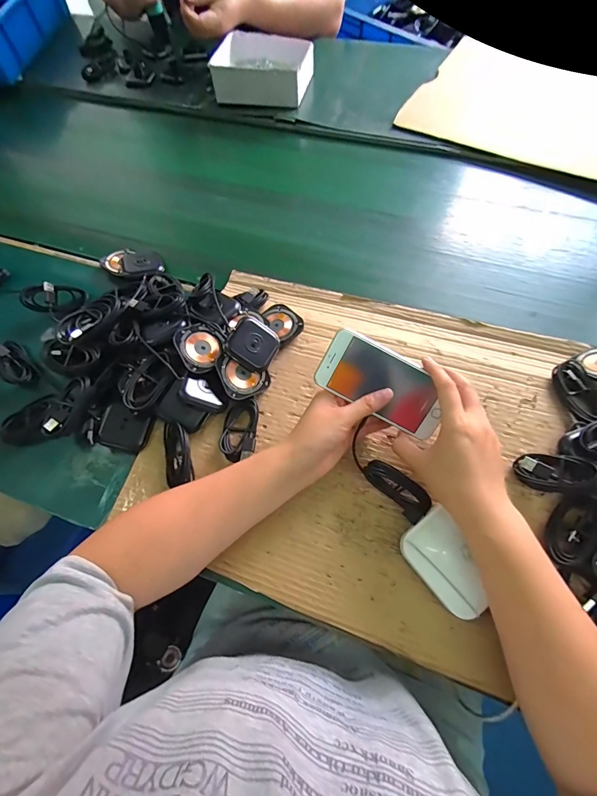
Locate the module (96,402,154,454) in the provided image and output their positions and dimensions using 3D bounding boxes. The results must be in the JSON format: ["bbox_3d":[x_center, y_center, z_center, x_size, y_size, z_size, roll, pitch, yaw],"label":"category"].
[{"bbox_3d":[-0.206,0.036,0.426,0.056,0.010,0.051,17,84,-3],"label":"module"}]

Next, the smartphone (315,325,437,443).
[{"bbox_3d":[0.088,-0.014,0.369,0.133,0.012,0.065,29,105,1],"label":"smartphone"}]

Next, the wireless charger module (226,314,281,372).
[{"bbox_3d":[-0.053,-0.065,0.438,0.056,0.012,0.060,36,73,-16],"label":"wireless charger module"}]

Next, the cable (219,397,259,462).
[{"bbox_3d":[-0.068,0.038,0.420,0.040,0.018,0.073,2,66,4],"label":"cable"}]

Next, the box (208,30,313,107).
[{"bbox_3d":[-0.066,-0.647,0.705,0.181,0.055,0.169,9,65,8],"label":"box"}]

